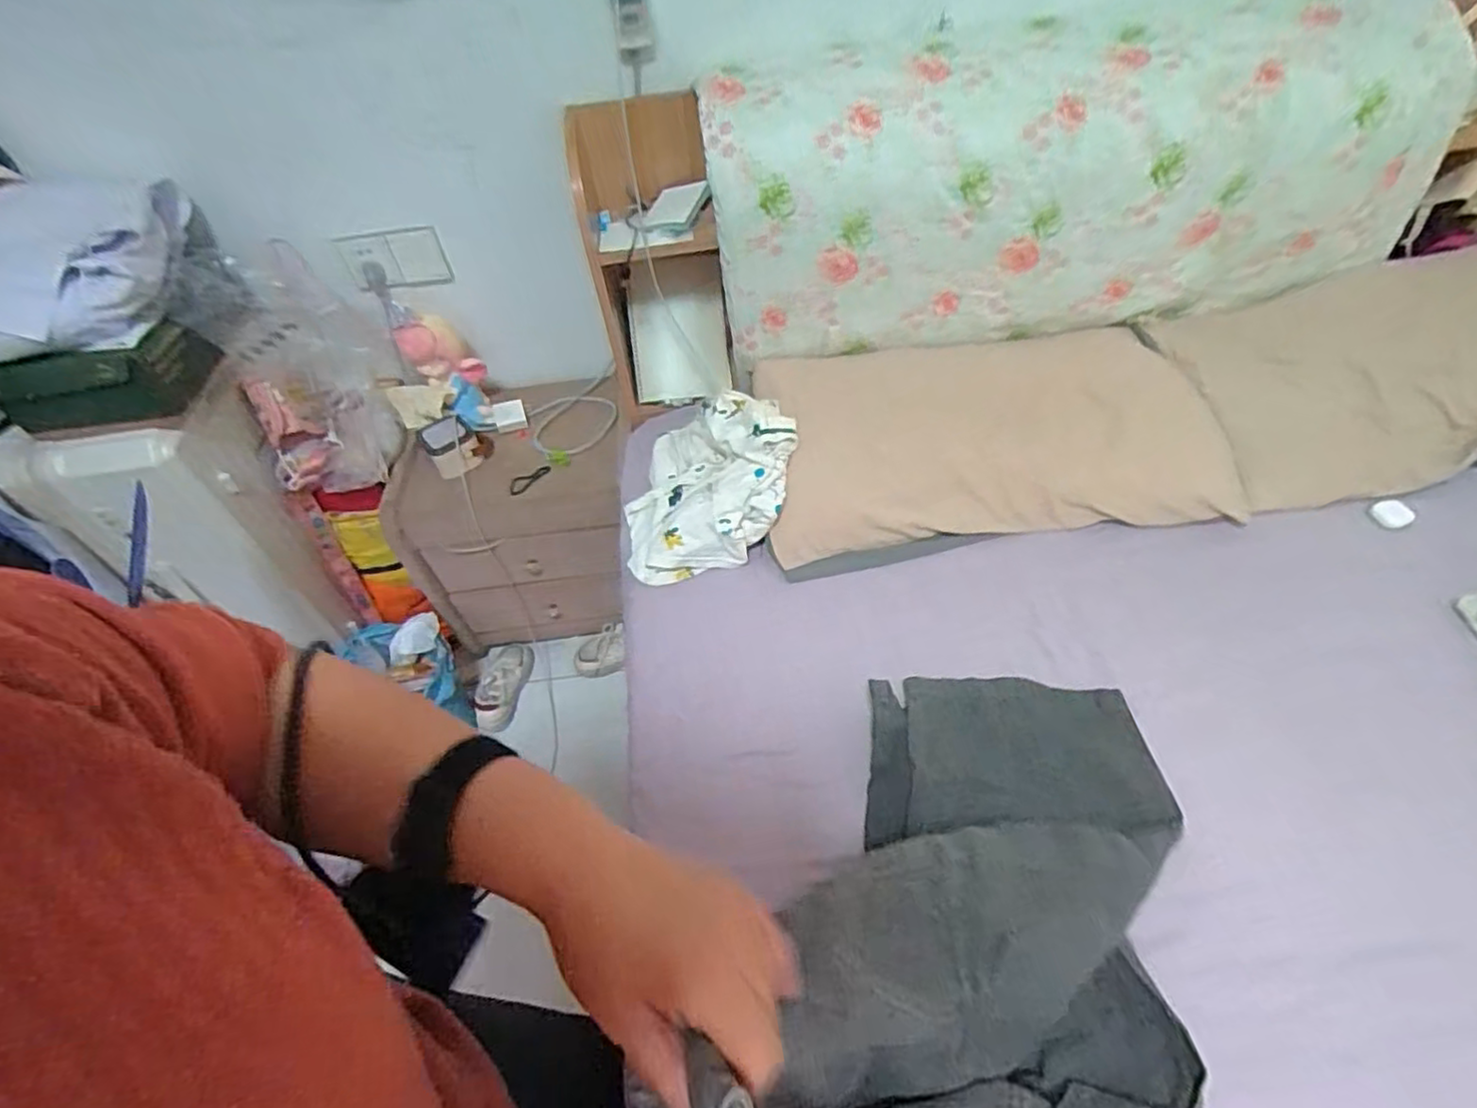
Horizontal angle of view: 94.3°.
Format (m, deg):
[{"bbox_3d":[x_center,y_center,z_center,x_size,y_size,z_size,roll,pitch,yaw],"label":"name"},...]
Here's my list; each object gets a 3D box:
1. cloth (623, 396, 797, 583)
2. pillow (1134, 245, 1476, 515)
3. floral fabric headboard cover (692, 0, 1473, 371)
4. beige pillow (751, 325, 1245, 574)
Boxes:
[{"bbox_3d":[-0.043,-0.107,1.055,0.294,0.075,0.267,-23,54,15],"label":"cloth"},{"bbox_3d":[0.988,-0.280,1.046,0.580,0.135,0.371,-8,51,0],"label":"pillow"},{"bbox_3d":[0.499,-0.571,1.092,1.066,0.397,0.261,-5,51,2],"label":"floral fabric headboard cover"},{"bbox_3d":[0.372,-0.184,1.056,0.661,0.115,0.346,-4,51,3],"label":"beige pillow"}]

